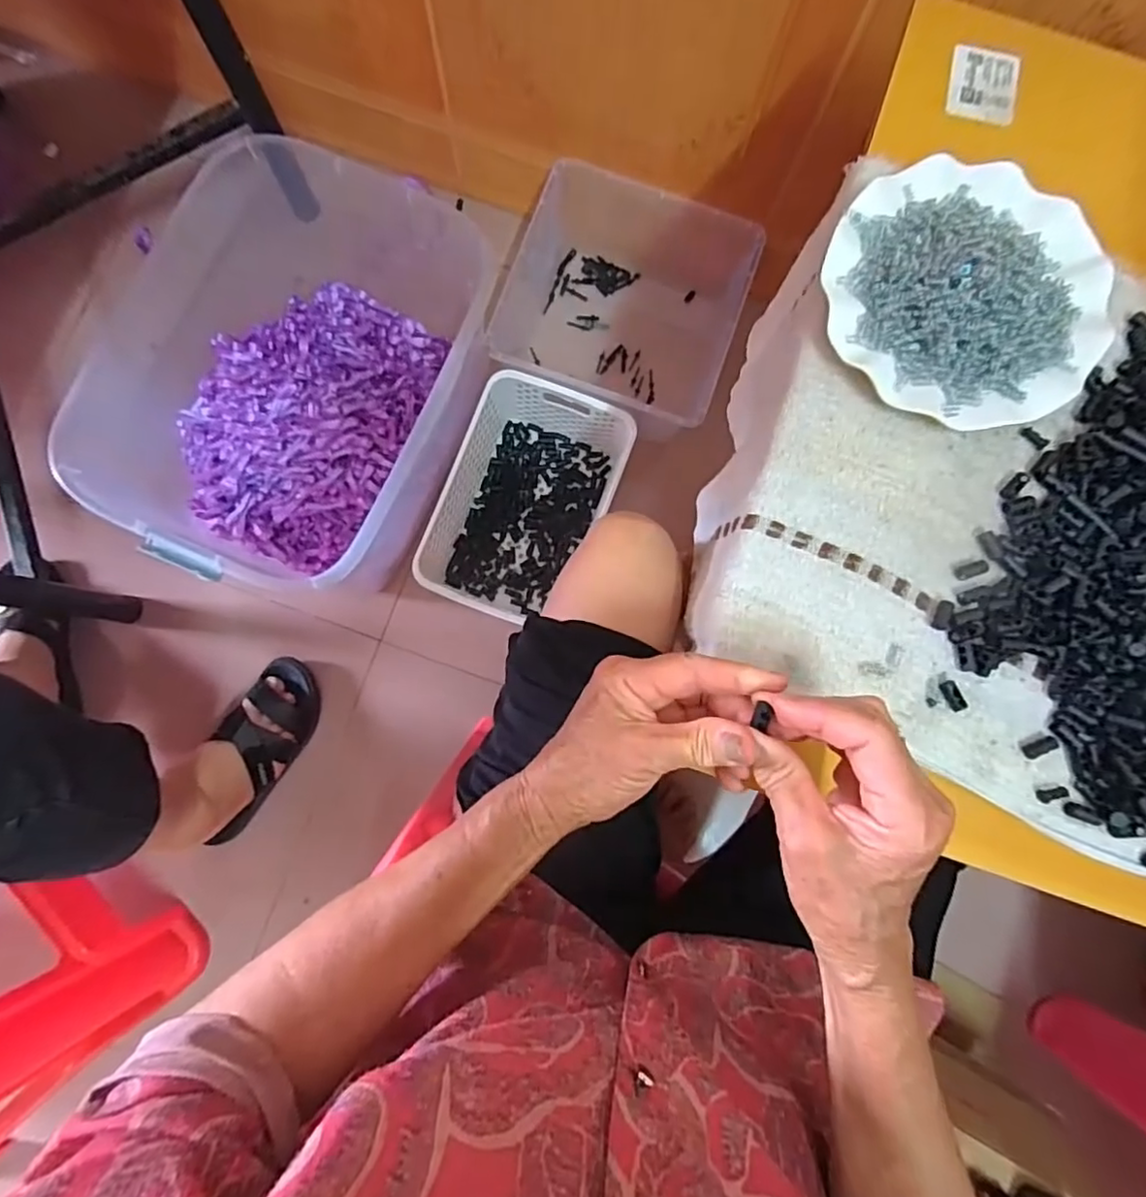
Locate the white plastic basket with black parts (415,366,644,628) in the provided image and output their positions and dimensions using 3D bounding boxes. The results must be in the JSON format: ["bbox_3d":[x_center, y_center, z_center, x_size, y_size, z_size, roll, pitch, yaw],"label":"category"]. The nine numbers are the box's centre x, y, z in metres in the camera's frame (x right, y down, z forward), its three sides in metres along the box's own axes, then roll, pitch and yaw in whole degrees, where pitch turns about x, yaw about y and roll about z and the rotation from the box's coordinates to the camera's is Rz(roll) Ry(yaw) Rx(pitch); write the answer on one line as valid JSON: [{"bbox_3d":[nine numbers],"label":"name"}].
[{"bbox_3d":[-0.061,-0.128,0.847,0.207,0.104,0.306,19,83,0],"label":"white plastic basket with black parts"}]

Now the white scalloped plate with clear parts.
[{"bbox_3d":[0.256,-0.199,0.397,0.177,0.049,0.174,0,83,-2],"label":"white scalloped plate with clear parts"}]

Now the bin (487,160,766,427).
[{"bbox_3d":[0.056,-0.408,0.886,0.305,0.141,0.299,20,83,0],"label":"bin"}]

